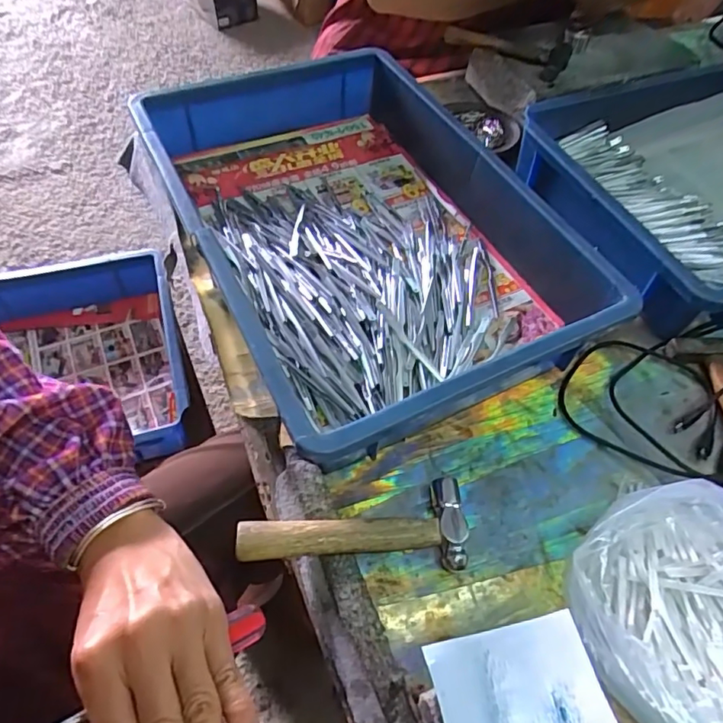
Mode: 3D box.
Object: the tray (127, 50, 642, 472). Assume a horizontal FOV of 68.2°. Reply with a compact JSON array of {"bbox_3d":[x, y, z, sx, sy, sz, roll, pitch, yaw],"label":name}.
[{"bbox_3d":[-0.001,-0.133,0.504,0.306,0.079,0.432,-23,60,-18],"label":"tray"}]

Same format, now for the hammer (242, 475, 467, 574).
[{"bbox_3d":[-0.005,0.109,0.367,0.150,0.022,0.059,2,56,-2],"label":"hammer"}]

